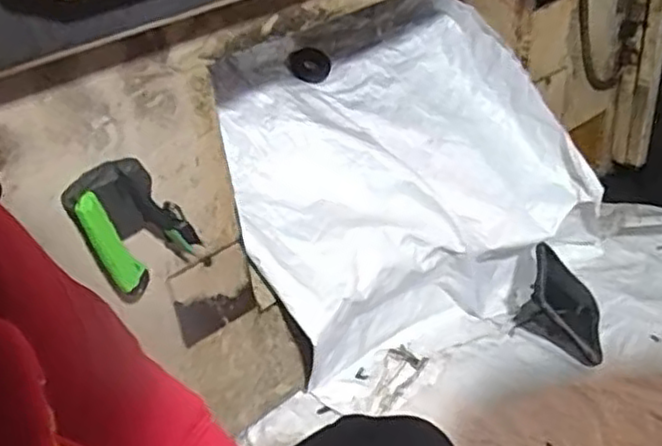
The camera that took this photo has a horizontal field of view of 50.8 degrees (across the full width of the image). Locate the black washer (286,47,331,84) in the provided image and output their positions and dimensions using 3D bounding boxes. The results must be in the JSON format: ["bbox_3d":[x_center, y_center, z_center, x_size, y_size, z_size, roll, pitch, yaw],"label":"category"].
[{"bbox_3d":[-0.038,-0.280,1.230,0.074,0.013,0.066,27,79,-12],"label":"black washer"}]

